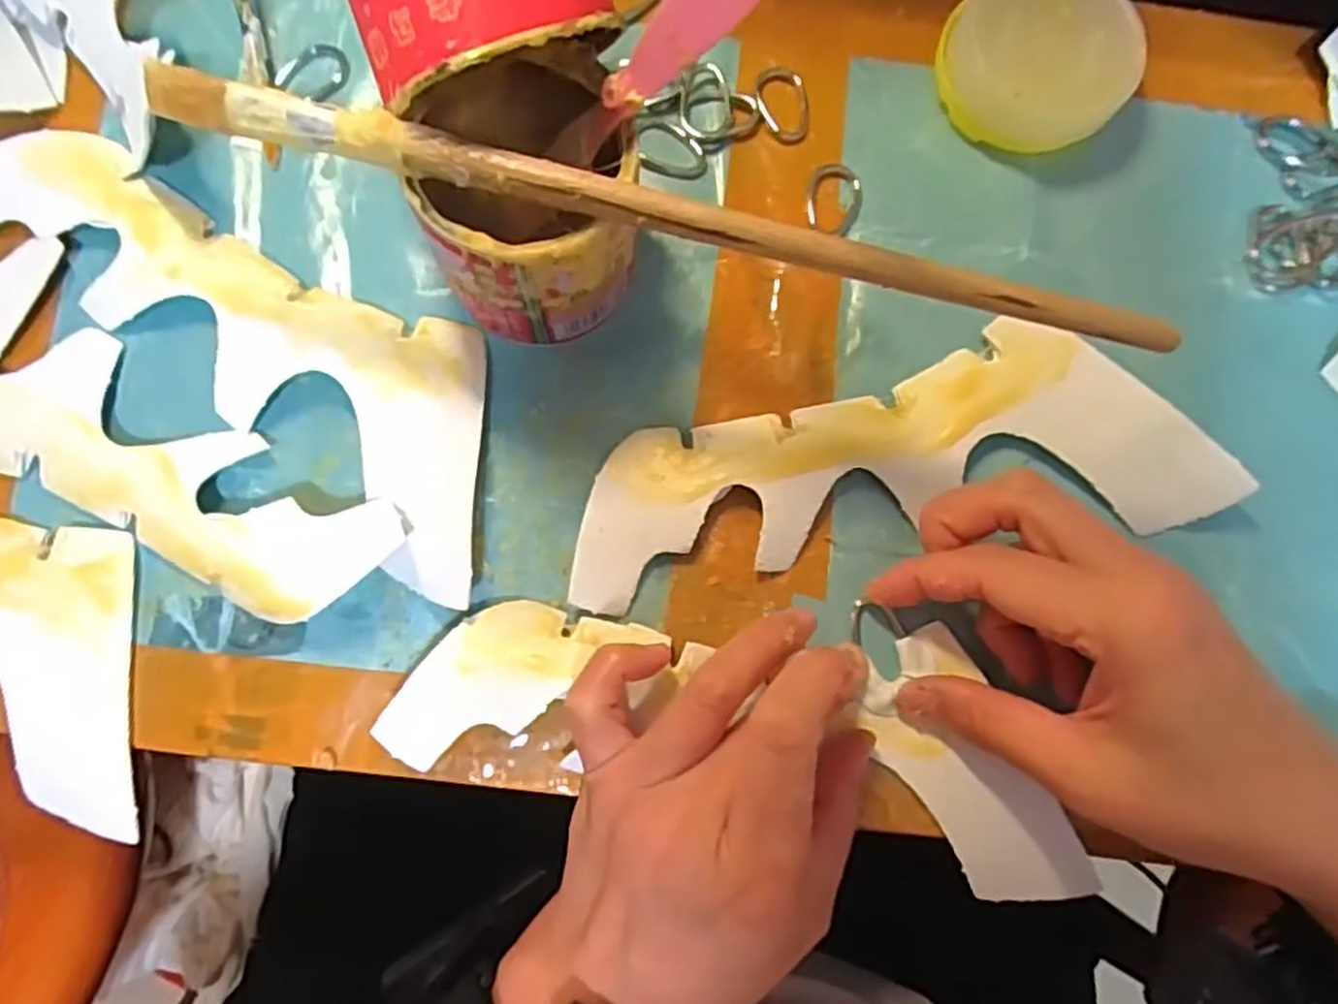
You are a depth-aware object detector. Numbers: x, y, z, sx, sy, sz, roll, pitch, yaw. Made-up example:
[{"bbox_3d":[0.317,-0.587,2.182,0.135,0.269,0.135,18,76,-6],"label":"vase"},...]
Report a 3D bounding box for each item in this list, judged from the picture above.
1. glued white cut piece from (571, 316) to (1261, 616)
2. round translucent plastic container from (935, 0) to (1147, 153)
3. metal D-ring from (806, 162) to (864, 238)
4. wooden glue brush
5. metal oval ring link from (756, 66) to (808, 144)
[{"bbox_3d":[0.077,-0.016,0.263,0.219,0.016,0.072,-8,83,-6],"label":"glued white cut piece"},{"bbox_3d":[0.132,-0.158,0.279,0.062,0.027,0.063,1,82,-4],"label":"round translucent plastic container"},{"bbox_3d":[0.061,-0.110,0.280,0.020,0.004,0.029,9,82,-3],"label":"metal D-ring"},{"bbox_3d":[0.003,-0.072,0.195,0.260,0.009,0.011,13,81,-3],"label":"wooden glue brush"},{"bbox_3d":[0.042,-0.146,0.283,0.020,0.005,0.027,-2,82,-5],"label":"metal oval ring link"}]

